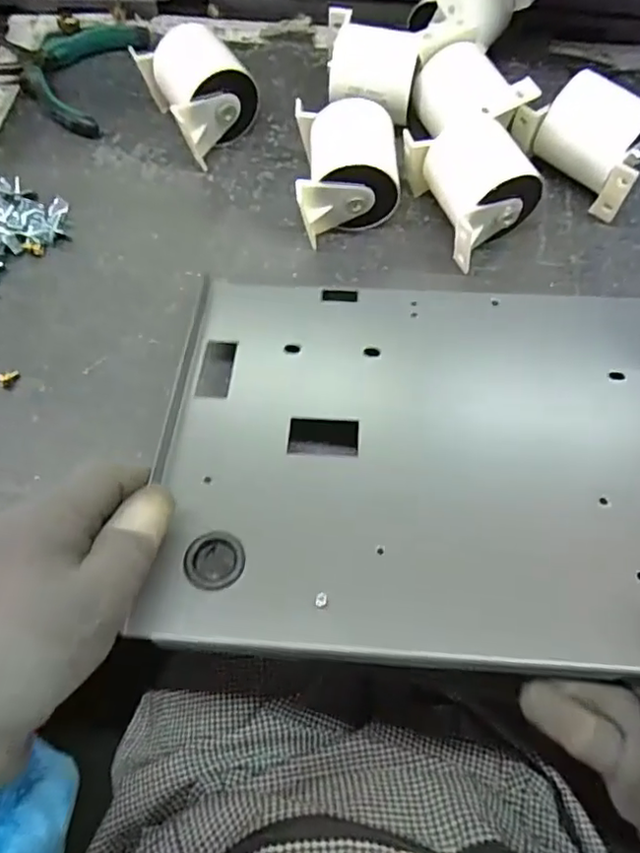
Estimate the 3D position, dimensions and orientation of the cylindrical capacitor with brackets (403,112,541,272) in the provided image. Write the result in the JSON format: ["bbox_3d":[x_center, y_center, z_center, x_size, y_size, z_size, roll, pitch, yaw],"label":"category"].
[{"bbox_3d":[0.108,-0.170,0.419,0.067,0.055,0.093,-23,68,-7],"label":"cylindrical capacitor with brackets"}]

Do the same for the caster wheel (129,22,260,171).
[{"bbox_3d":[-0.094,-0.264,0.469,0.072,0.054,0.092,-33,70,-10],"label":"caster wheel"}]

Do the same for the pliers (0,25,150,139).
[{"bbox_3d":[-0.233,-0.307,0.502,0.143,0.015,0.122,15,69,9],"label":"pliers"}]

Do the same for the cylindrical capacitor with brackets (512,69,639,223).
[{"bbox_3d":[0.193,-0.209,0.430,0.095,0.054,0.063,36,75,13],"label":"cylindrical capacitor with brackets"}]

